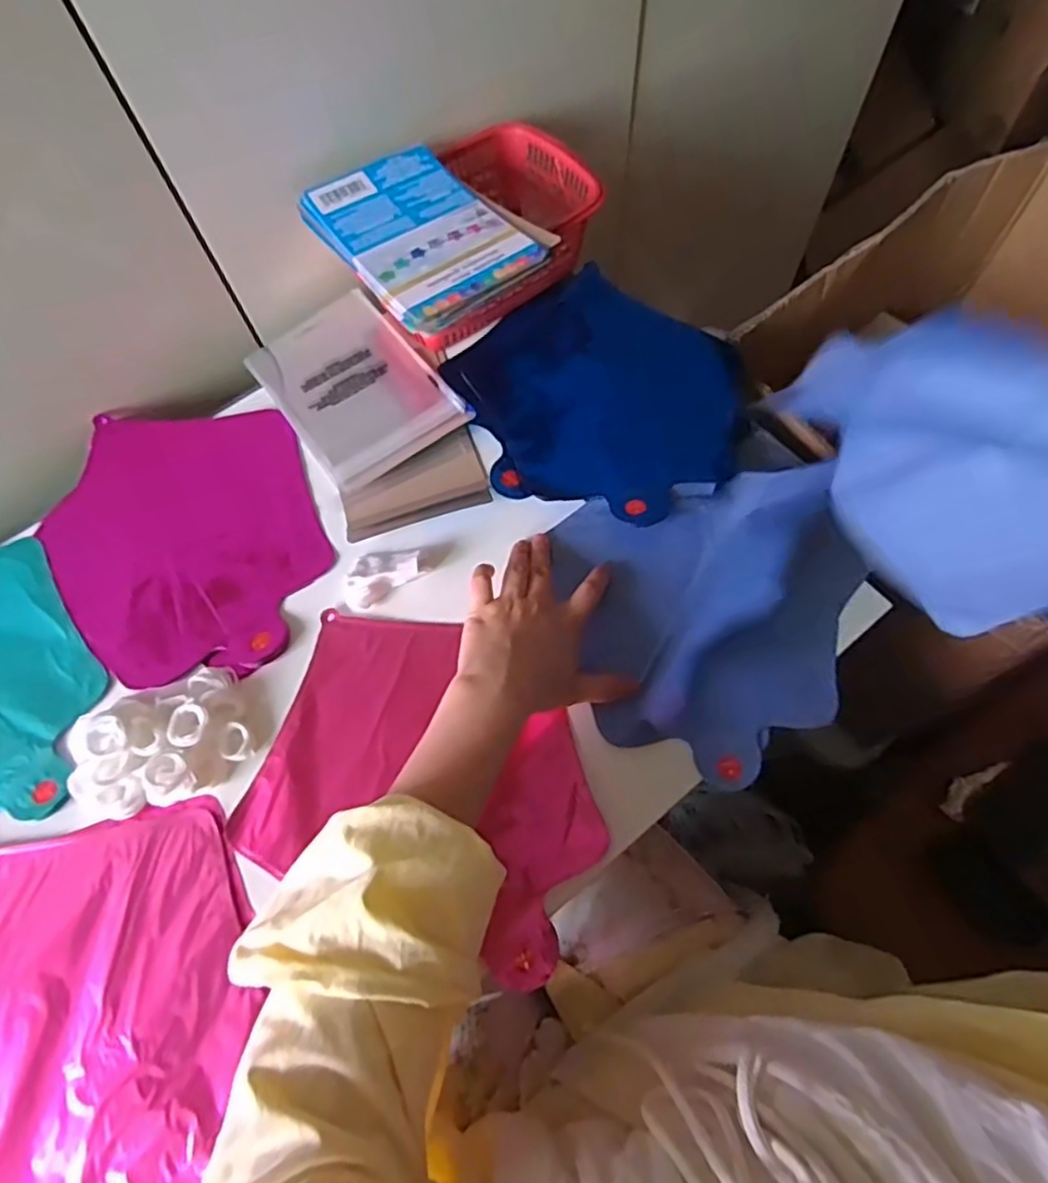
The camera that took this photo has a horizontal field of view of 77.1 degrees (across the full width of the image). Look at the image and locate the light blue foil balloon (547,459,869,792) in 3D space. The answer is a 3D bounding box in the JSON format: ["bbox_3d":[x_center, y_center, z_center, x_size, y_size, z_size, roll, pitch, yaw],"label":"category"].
[{"bbox_3d":[0.143,0.015,0.465,0.208,0.059,0.210,-10,66,-2],"label":"light blue foil balloon"}]

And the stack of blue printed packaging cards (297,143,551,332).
[{"bbox_3d":[-0.080,-0.277,0.501,0.119,0.014,0.186,-34,69,-12],"label":"stack of blue printed packaging cards"}]

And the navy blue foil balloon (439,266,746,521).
[{"bbox_3d":[0.064,-0.168,0.556,0.238,0.030,0.227,22,69,12],"label":"navy blue foil balloon"}]

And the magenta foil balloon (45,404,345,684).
[{"bbox_3d":[-0.261,-0.048,0.515,0.200,0.004,0.254,-32,68,-11],"label":"magenta foil balloon"}]

